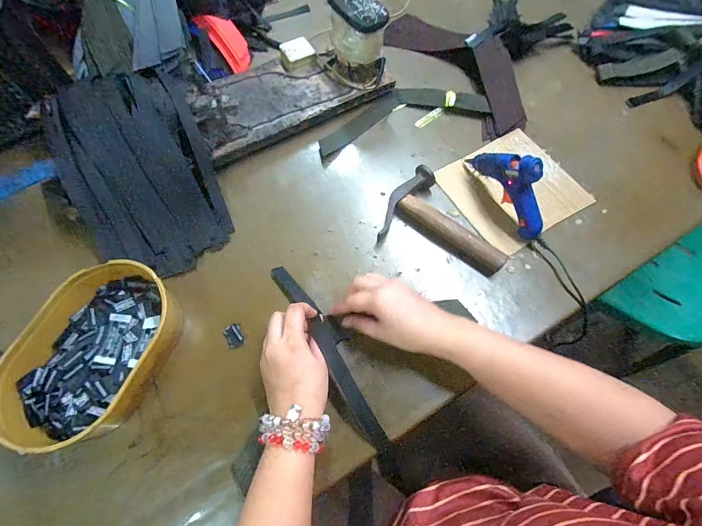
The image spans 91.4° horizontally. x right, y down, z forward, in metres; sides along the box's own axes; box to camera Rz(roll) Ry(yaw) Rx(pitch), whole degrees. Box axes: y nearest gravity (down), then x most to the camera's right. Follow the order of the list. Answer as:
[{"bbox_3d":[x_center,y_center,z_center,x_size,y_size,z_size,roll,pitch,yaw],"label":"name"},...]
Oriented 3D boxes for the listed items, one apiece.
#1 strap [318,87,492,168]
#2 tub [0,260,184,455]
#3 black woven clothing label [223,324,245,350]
[{"bbox_3d":[0.071,-0.230,0.531,0.271,0.011,0.097,-20,70,-7],"label":"strap"},{"bbox_3d":[-0.267,0.093,0.367,0.143,0.067,0.190,12,65,6],"label":"tub"},{"bbox_3d":[-0.138,0.087,0.406,0.020,0.008,0.026,-24,70,-8],"label":"black woven clothing label"}]

